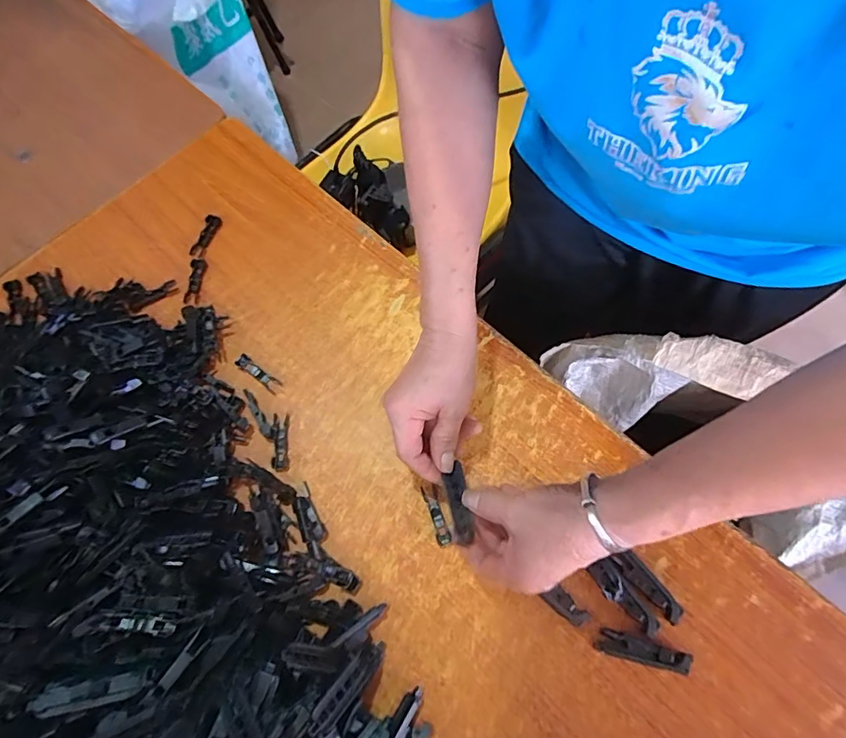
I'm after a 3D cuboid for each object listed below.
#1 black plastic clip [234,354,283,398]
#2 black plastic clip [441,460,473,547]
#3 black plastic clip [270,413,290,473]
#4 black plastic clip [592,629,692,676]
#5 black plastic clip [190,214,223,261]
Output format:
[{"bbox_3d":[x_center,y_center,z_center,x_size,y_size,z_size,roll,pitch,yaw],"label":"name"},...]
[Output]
[{"bbox_3d":[-0.170,0.005,0.506,0.056,0.005,0.014,36,75,14],"label":"black plastic clip"},{"bbox_3d":[0.029,0.111,0.407,0.020,0.011,0.066,-3,54,1],"label":"black plastic clip"},{"bbox_3d":[-0.140,0.072,0.478,0.016,0.006,0.057,-6,70,0],"label":"black plastic clip"},{"bbox_3d":[0.180,0.233,0.403,0.072,0.015,0.019,13,71,7],"label":"black plastic clip"},{"bbox_3d":[-0.251,-0.153,0.564,0.019,0.004,0.057,15,71,8],"label":"black plastic clip"}]

